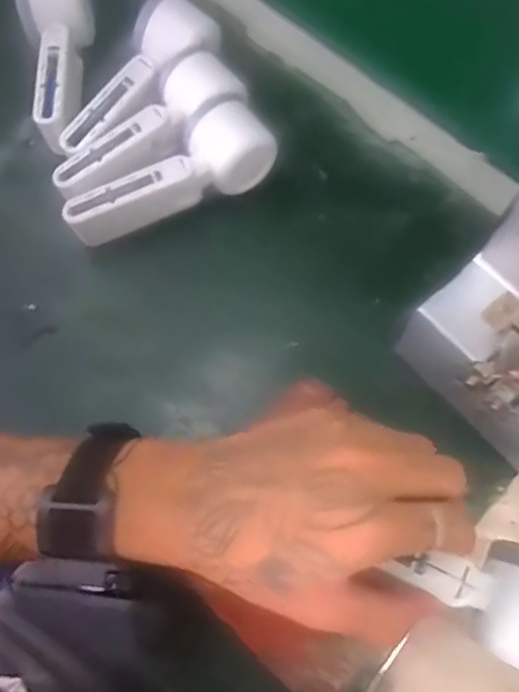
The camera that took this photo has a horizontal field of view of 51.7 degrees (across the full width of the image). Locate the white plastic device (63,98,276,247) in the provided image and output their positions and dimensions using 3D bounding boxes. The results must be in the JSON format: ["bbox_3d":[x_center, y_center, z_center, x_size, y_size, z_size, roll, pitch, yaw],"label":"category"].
[{"bbox_3d":[-0.066,-0.126,0.409,0.161,0.046,0.048,-33,73,-10],"label":"white plastic device"}]

